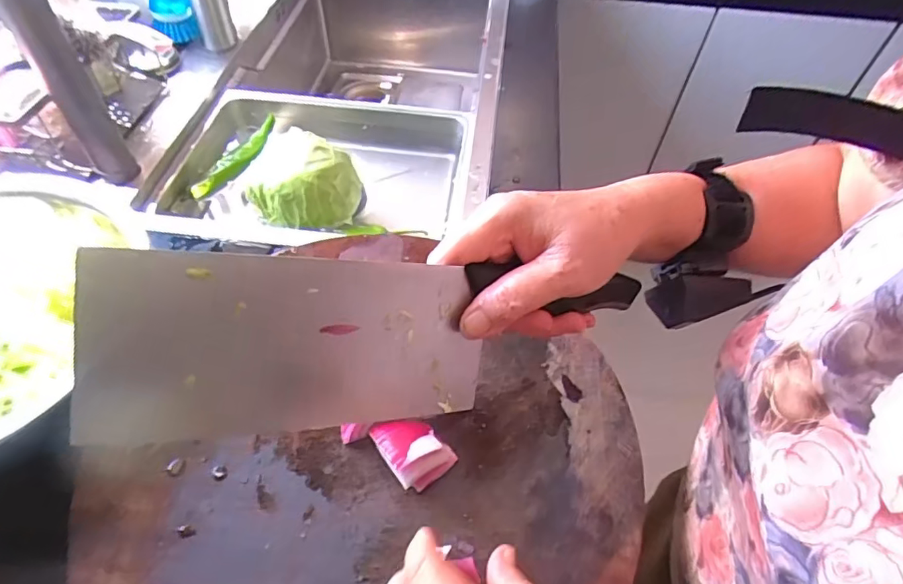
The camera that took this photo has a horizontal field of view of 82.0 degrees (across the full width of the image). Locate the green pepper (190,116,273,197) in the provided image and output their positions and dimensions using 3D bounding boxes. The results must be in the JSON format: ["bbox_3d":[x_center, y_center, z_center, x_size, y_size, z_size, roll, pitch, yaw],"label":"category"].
[{"bbox_3d":[-0.271,-0.175,0.666,0.032,0.020,0.166,21,54,11],"label":"green pepper"}]

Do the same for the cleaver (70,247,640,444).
[{"bbox_3d":[-0.023,0.023,0.273,0.281,0.081,0.023,0,13,-31],"label":"cleaver"}]

